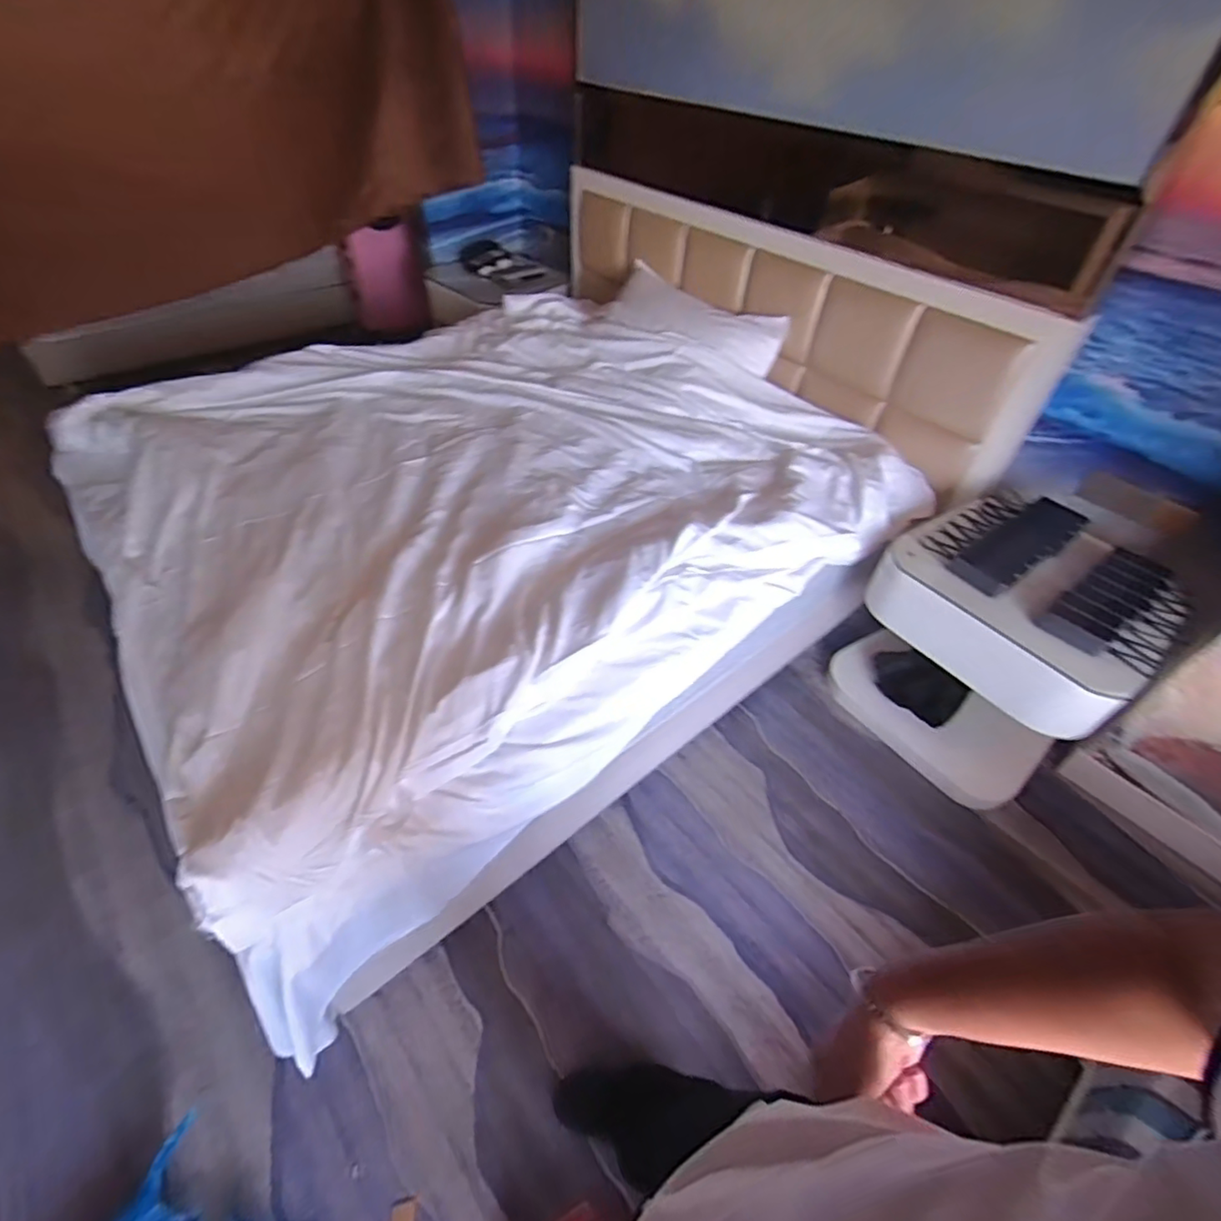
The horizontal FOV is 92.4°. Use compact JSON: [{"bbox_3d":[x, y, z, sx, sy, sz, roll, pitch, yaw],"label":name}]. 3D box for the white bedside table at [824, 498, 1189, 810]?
[{"bbox_3d":[1.027,0.070,1.542,0.542,0.618,0.542,-26,54,-23],"label":"white bedside table"}]

